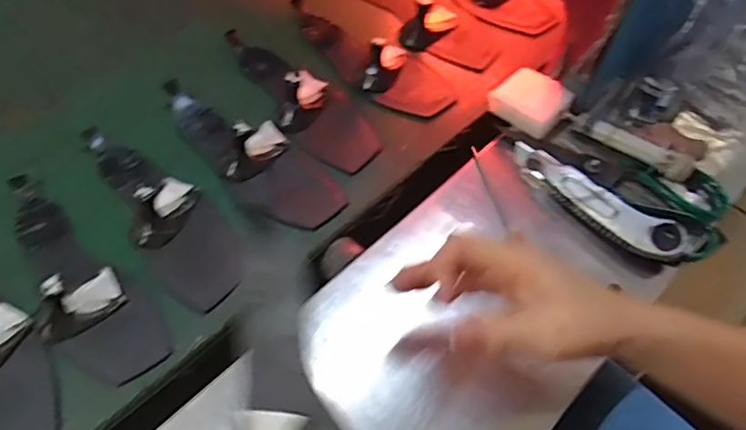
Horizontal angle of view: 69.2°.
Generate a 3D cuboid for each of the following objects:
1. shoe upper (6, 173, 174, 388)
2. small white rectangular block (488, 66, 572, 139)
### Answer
[{"bbox_3d":[-0.262,0.045,0.450,0.235,0.035,0.076,39,66,21],"label":"shoe upper"},{"bbox_3d":[0.157,-0.112,0.529,0.065,0.027,0.053,37,65,21],"label":"small white rectangular block"}]

